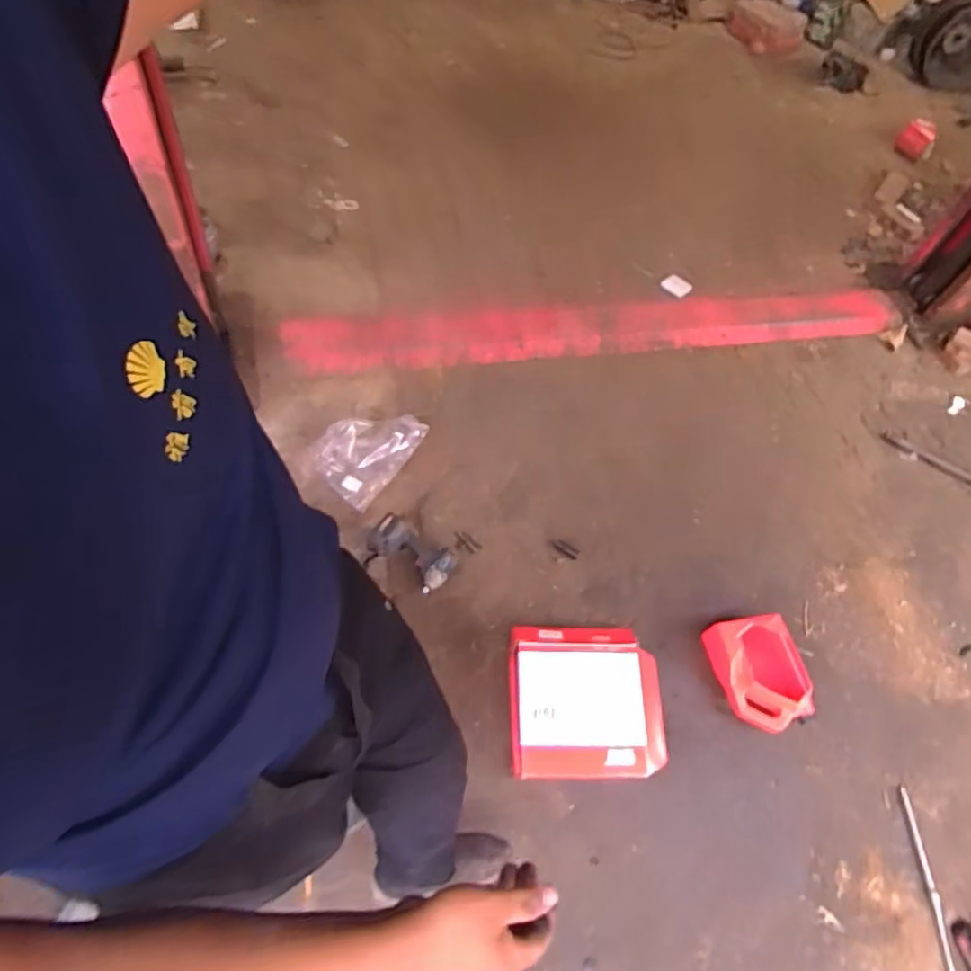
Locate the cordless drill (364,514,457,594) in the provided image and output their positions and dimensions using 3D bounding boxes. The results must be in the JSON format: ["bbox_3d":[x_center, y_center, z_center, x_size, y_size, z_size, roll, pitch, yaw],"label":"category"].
[{"bbox_3d":[-0.205,0.193,1.753,0.240,0.076,0.154,25,58,12],"label":"cordless drill"}]

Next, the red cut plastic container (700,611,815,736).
[{"bbox_3d":[0.692,0.475,1.619,0.203,0.110,0.277,-7,59,-14],"label":"red cut plastic container"}]

